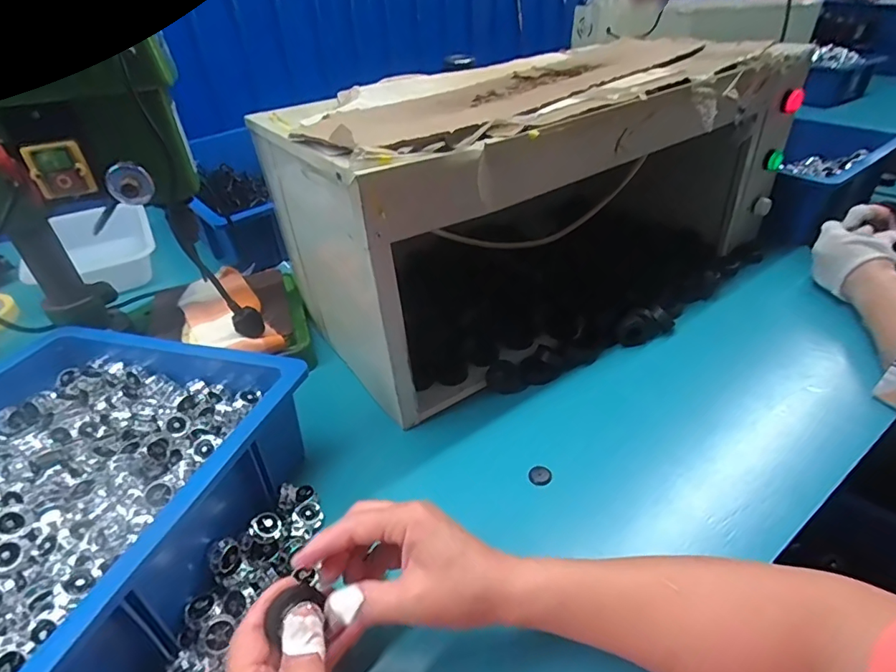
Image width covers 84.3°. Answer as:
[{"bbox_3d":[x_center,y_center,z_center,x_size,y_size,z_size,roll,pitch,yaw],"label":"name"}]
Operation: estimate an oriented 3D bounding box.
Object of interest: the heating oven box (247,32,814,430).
[{"bbox_3d":[0.158,-0.189,0.674,0.686,0.293,0.346,-24,42,-25],"label":"heating oven box"}]

